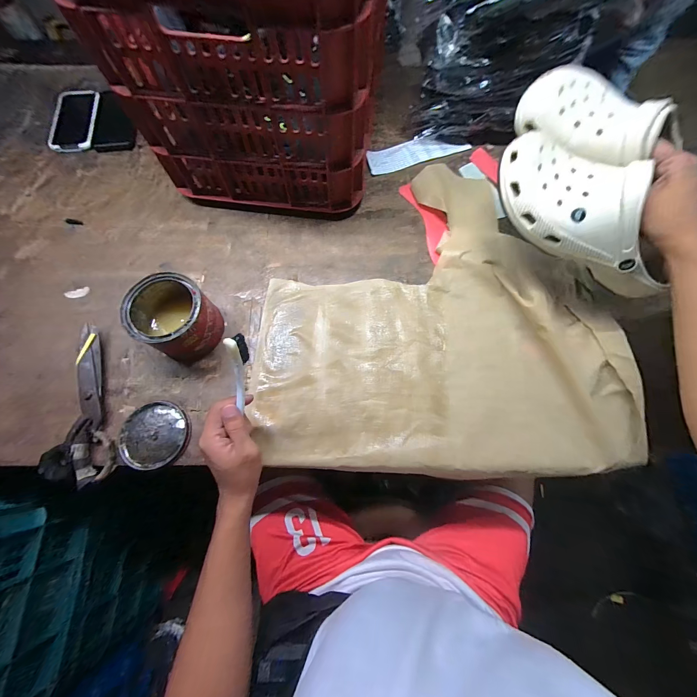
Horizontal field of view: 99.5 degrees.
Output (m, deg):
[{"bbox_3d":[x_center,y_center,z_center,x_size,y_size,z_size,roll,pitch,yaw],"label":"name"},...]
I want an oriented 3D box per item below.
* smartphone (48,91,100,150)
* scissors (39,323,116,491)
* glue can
[{"bbox_3d":[-0.549,-0.460,0.591,0.089,0.011,0.144,-5,80,2],"label":"smartphone"},{"bbox_3d":[-0.402,0.085,0.438,0.090,0.034,0.232,-18,73,-6],"label":"scissors"},{"bbox_3d":[-0.262,-0.051,0.441,0.121,0.100,0.102,30,75,9],"label":"glue can"}]

